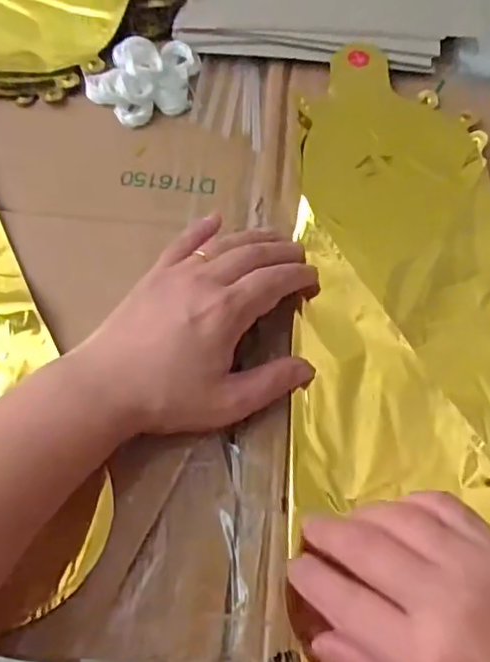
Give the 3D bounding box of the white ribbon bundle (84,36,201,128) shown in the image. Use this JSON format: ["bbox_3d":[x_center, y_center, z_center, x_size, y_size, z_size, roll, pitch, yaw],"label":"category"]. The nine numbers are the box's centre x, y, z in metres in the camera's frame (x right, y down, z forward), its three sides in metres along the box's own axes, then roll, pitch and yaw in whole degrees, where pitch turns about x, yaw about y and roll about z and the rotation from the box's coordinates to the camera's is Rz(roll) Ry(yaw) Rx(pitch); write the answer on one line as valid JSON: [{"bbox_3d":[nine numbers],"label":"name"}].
[{"bbox_3d":[-0.073,-0.183,0.415,0.079,0.027,0.070,-8,65,-4],"label":"white ribbon bundle"}]

